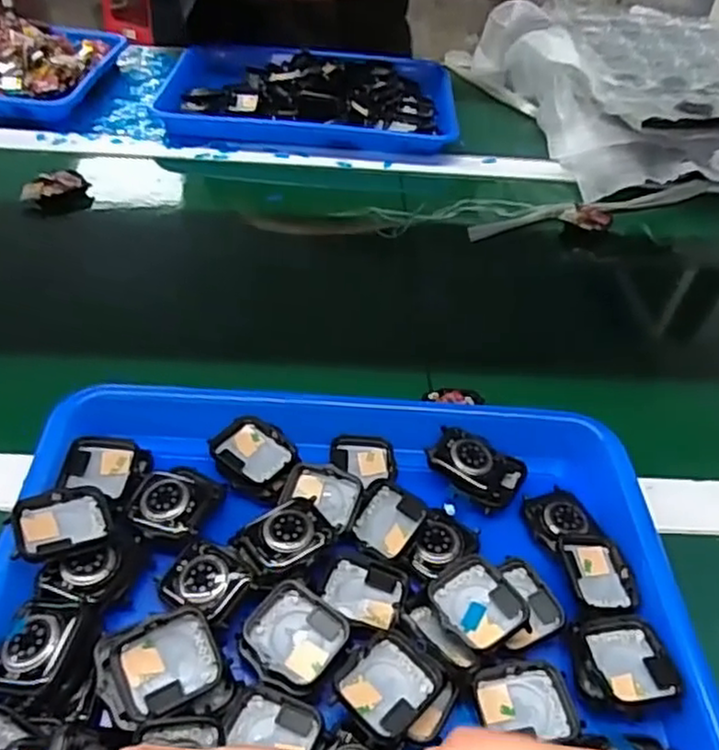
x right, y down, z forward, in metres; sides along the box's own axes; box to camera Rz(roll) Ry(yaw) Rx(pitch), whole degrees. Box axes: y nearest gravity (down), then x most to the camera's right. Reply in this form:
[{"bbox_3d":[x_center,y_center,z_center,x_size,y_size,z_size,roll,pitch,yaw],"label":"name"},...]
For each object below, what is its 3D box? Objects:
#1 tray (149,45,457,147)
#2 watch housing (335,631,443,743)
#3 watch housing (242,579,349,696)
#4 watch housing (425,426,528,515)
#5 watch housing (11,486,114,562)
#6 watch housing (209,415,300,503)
[{"bbox_3d":[-0.058,-0.324,0.797,0.326,0.046,0.203,5,43,-1],"label":"tray"},{"bbox_3d":[0.013,0.135,0.304,0.035,0.011,0.043,33,49,27],"label":"watch housing"},{"bbox_3d":[-0.030,0.119,0.318,0.044,0.014,0.038,27,47,22],"label":"watch housing"},{"bbox_3d":[0.066,0.051,0.398,0.052,0.012,0.040,27,47,22],"label":"watch housing"},{"bbox_3d":[-0.143,0.070,0.338,0.042,0.010,0.033,-16,47,-21],"label":"watch housing"},{"bbox_3d":[-0.058,0.045,0.391,0.046,0.013,0.040,25,46,20],"label":"watch housing"}]

